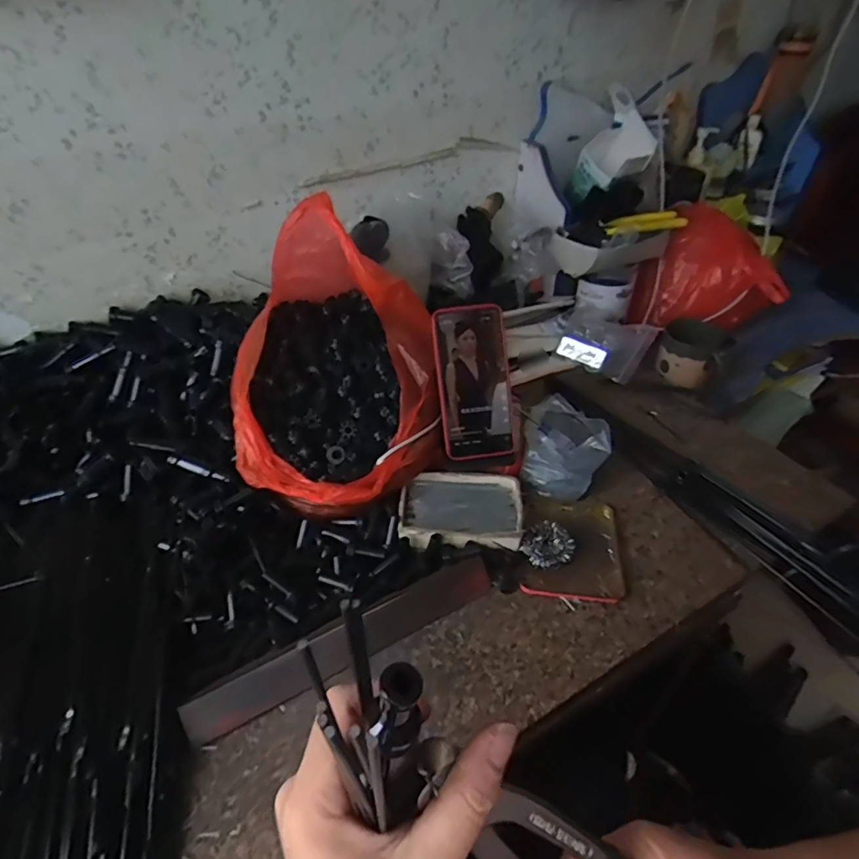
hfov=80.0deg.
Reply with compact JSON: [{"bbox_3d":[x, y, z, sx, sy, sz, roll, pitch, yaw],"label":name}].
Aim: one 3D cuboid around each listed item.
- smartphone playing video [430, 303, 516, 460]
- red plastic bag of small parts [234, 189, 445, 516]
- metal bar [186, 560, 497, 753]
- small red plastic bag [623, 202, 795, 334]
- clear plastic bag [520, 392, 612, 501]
[{"bbox_3d":[0.049,-0.051,0.555,0.078,0.161,0.014,-7,4,-6],"label":"smartphone playing video"},{"bbox_3d":[-0.099,-0.072,0.549,0.206,0.224,0.264,-6,42,-5],"label":"red plastic bag of small parts"},{"bbox_3d":[-0.069,0.185,0.459,0.283,0.019,0.041,-23,46,-22],"label":"metal bar"},{"bbox_3d":[0.465,-0.276,0.880,0.215,0.162,0.172,7,43,10],"label":"small red plastic bag"},{"bbox_3d":[0.159,0.020,0.608,0.094,0.058,0.117,6,42,8],"label":"clear plastic bag"}]

